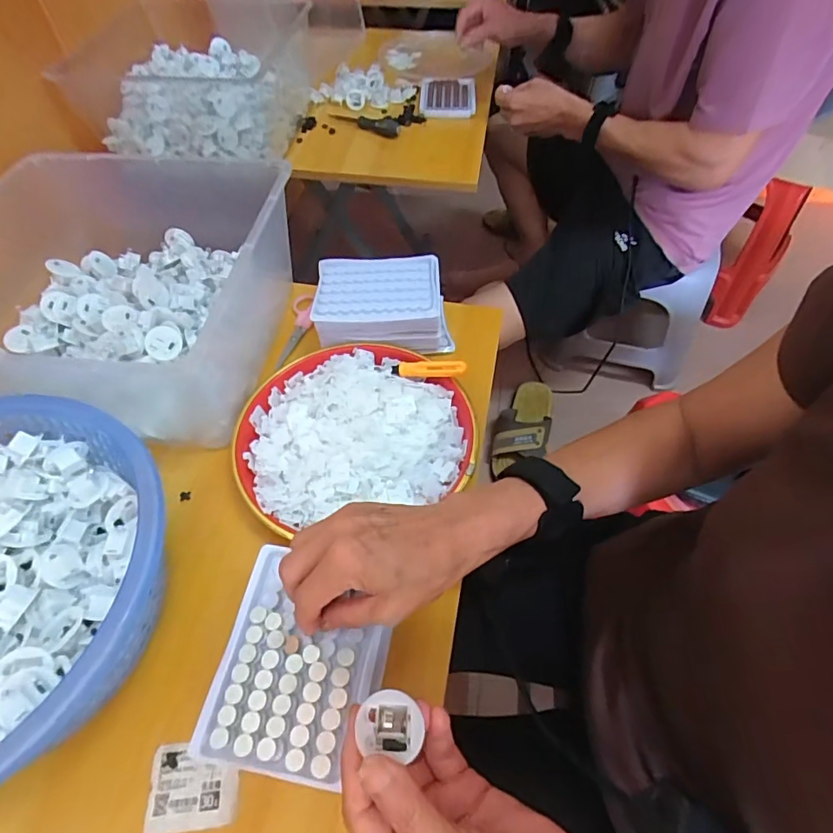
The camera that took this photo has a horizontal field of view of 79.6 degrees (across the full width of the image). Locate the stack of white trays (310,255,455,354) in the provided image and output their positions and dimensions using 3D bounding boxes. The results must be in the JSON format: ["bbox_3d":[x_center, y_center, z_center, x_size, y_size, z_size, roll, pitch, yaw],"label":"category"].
[{"bbox_3d":[-0.036,-0.123,0.559,0.143,0.061,0.095,0,55,1],"label":"stack of white trays"}]

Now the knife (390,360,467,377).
[{"bbox_3d":[0.012,-0.048,0.500,0.080,0.016,0.011,1,52,28],"label":"knife"}]

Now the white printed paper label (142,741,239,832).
[{"bbox_3d":[-0.148,0.245,0.334,0.058,0.004,0.048,-5,55,-3],"label":"white printed paper label"}]

